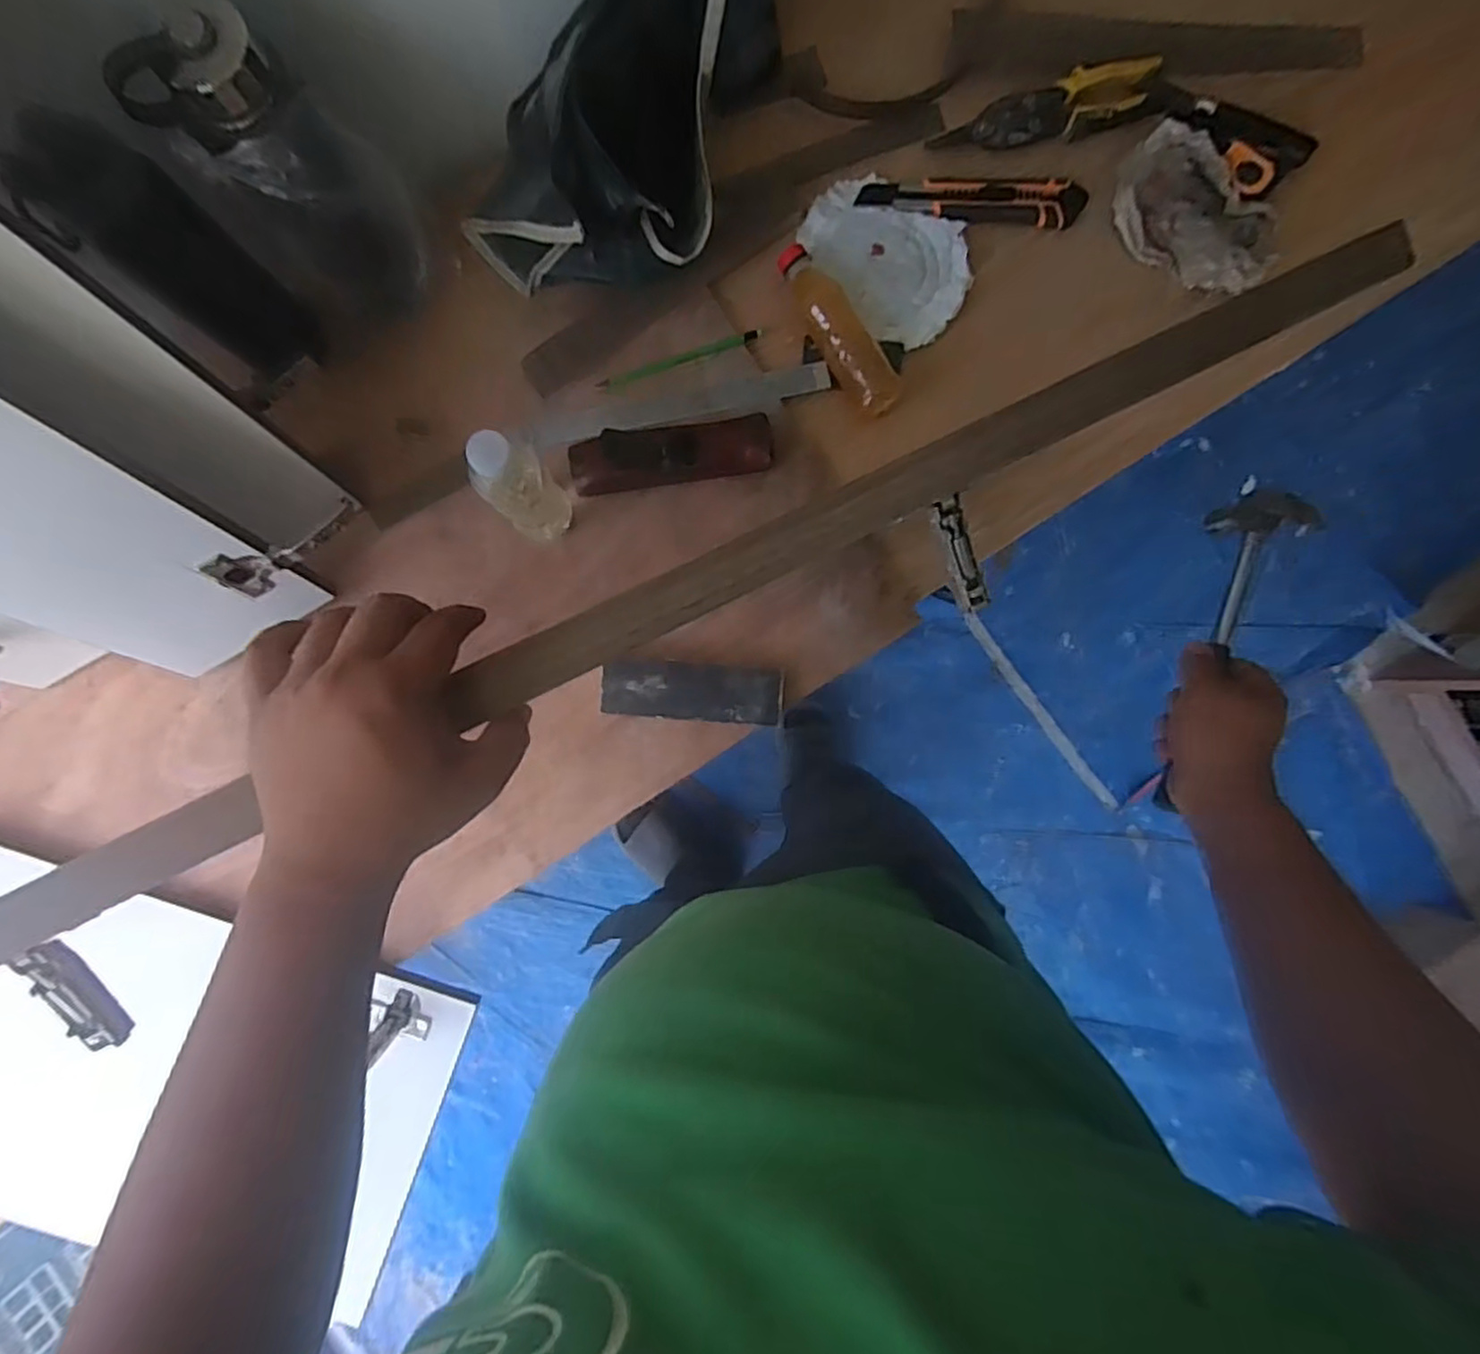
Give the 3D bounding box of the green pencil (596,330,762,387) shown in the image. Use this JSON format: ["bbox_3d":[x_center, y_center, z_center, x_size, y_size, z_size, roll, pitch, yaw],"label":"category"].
[{"bbox_3d":[-0.060,-0.317,0.711,0.167,0.010,0.011,-18,89,-3],"label":"green pencil"}]

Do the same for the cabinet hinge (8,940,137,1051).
[{"bbox_3d":[-0.359,0.172,0.385,0.018,0.018,0.067,-29,105,-3],"label":"cabinet hinge"}]

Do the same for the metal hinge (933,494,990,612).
[{"bbox_3d":[0.128,-0.071,0.409,0.016,0.007,0.066,-23,106,-3],"label":"metal hinge"}]

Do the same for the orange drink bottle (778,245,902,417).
[{"bbox_3d":[0.096,-0.339,0.698,0.045,0.044,0.174,-37,91,-2],"label":"orange drink bottle"}]

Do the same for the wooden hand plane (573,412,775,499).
[{"bbox_3d":[-0.066,-0.214,0.689,0.193,0.054,0.050,-7,90,-2],"label":"wooden hand plane"}]

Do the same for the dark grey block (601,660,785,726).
[{"bbox_3d":[-0.045,0.015,0.689,0.173,0.031,0.053,4,89,-2],"label":"dark grey block"}]

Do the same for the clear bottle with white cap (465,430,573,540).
[{"bbox_3d":[-0.186,-0.159,0.613,0.054,0.180,0.052,-42,91,-2],"label":"clear bottle with white cap"}]

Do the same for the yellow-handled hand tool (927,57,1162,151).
[{"bbox_3d":[0.314,-0.573,0.721,0.239,0.023,0.048,-20,90,-2],"label":"yellow-handled hand tool"}]

